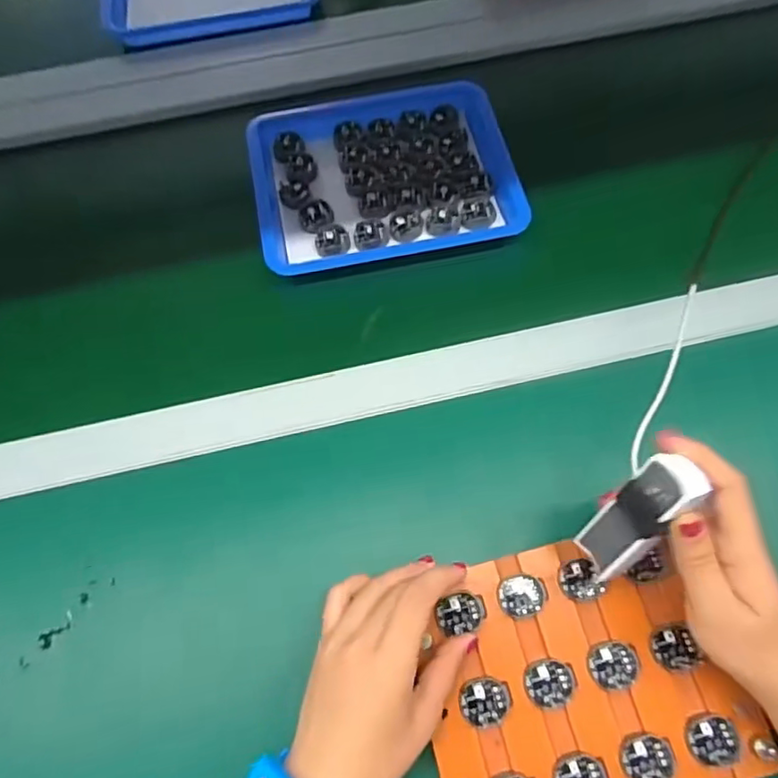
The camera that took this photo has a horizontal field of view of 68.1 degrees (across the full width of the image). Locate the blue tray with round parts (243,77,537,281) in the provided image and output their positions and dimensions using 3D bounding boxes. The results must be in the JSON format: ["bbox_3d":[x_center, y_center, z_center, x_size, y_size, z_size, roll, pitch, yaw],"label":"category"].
[{"bbox_3d":[-0.007,-0.189,0.503,0.217,0.027,0.170,-12,68,-2],"label":"blue tray with round parts"}]

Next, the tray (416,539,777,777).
[{"bbox_3d":[0.110,0.169,0.339,0.175,0.014,0.144,-14,68,-6],"label":"tray"}]

